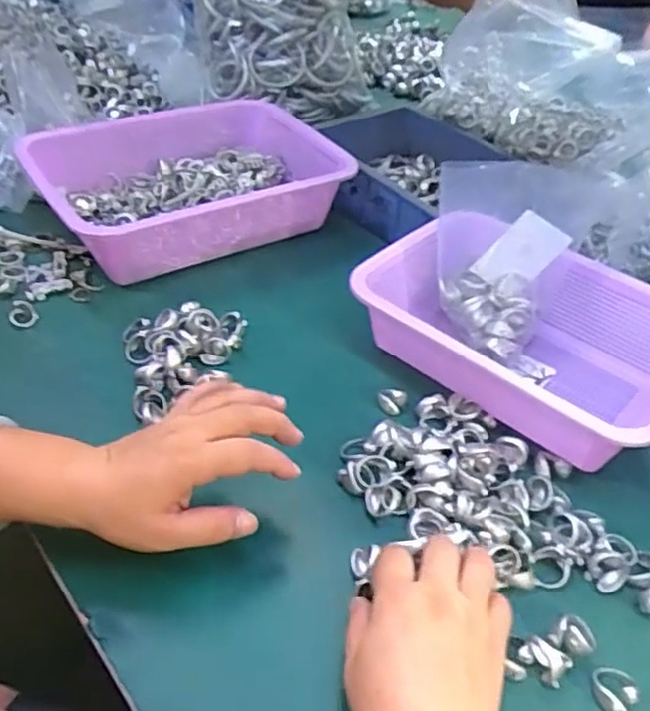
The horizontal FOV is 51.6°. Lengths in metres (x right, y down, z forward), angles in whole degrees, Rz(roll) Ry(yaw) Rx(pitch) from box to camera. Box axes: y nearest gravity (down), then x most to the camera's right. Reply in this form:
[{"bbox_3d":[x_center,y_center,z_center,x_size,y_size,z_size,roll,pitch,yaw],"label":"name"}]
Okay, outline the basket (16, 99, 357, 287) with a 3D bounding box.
[{"bbox_3d":[-0.140,-0.181,0.717,0.308,0.078,0.215,-22,49,-28],"label":"basket"}]

